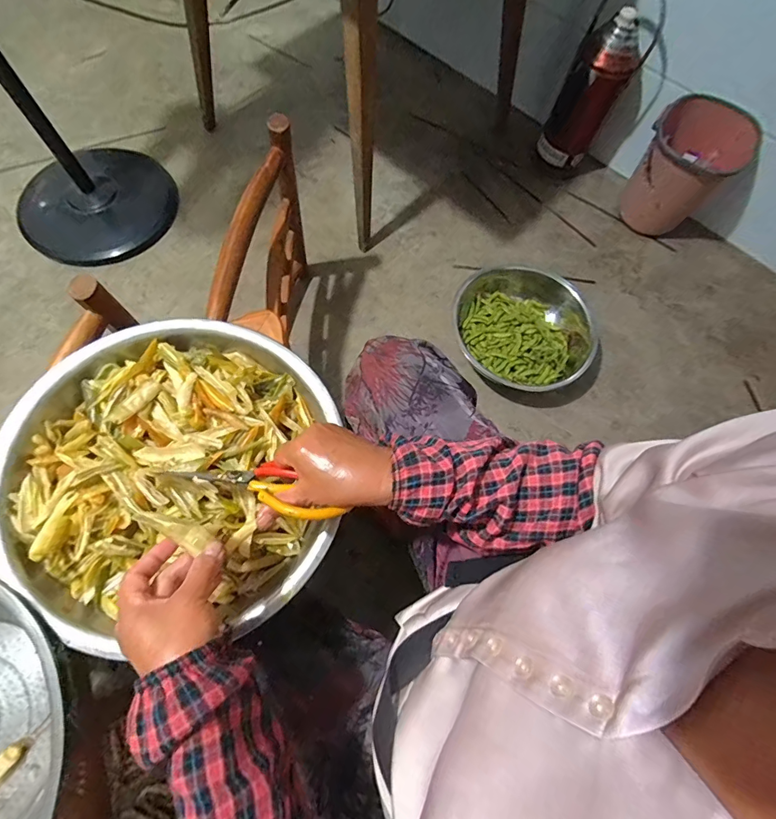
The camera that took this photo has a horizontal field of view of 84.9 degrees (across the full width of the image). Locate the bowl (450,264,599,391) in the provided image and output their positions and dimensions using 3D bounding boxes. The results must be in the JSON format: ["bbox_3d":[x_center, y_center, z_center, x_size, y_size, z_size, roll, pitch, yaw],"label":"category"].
[{"bbox_3d":[0.326,-0.194,1.046,0.334,0.110,0.320,1,69,-2],"label":"bowl"}]

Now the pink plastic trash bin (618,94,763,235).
[{"bbox_3d":[0.813,-0.656,1.175,0.247,0.254,0.237,34,71,8],"label":"pink plastic trash bin"}]

